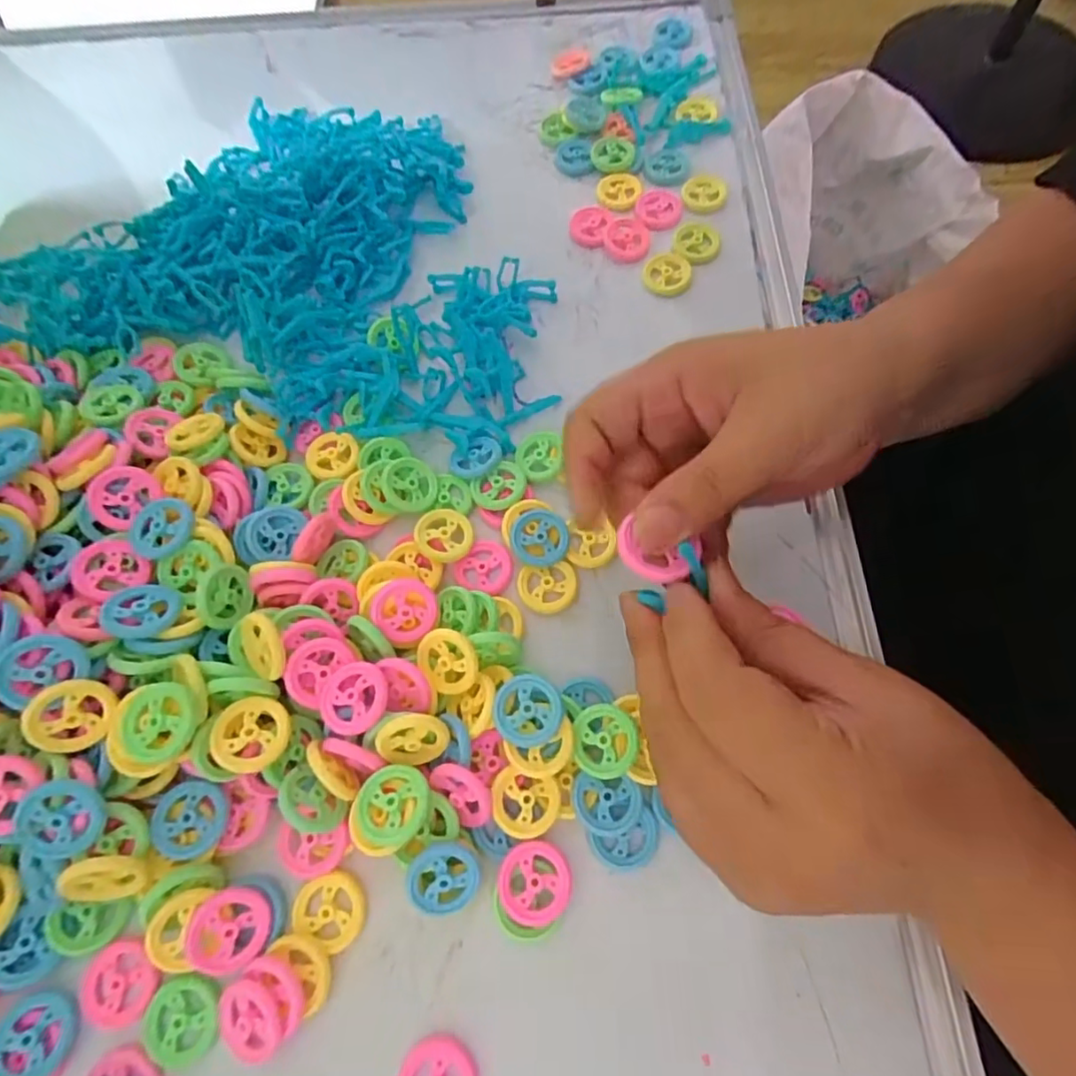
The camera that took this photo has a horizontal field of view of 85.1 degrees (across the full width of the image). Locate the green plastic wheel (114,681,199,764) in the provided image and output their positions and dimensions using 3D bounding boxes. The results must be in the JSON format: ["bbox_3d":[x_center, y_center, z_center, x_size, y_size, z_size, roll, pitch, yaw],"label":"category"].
[{"bbox_3d":[-0.151,0.073,0.232,0.032,0.008,0.030,0,73,1],"label":"green plastic wheel"}]

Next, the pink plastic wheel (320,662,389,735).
[{"bbox_3d":[-0.079,0.068,0.250,0.028,0.006,0.030,-1,69,2],"label":"pink plastic wheel"}]

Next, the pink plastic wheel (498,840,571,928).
[{"bbox_3d":[-0.002,0.140,0.238,0.029,0.004,0.029,-1,68,2],"label":"pink plastic wheel"}]

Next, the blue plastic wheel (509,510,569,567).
[{"bbox_3d":[0.001,0.000,0.298,0.029,0.008,0.028,-1,69,2],"label":"blue plastic wheel"}]

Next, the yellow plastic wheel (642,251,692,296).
[{"bbox_3d":[0.080,-0.164,0.363,0.029,0.006,0.032,3,69,4],"label":"yellow plastic wheel"}]

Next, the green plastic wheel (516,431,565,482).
[{"bbox_3d":[0.001,-0.045,0.316,0.024,0.006,0.029,-5,69,1],"label":"green plastic wheel"}]

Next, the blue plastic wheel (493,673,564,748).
[{"bbox_3d":[-0.004,0.074,0.253,0.029,0.010,0.030,-1,68,2],"label":"blue plastic wheel"}]

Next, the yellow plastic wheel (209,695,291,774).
[{"bbox_3d":[-0.119,0.080,0.242,0.029,0.005,0.030,8,55,-12],"label":"yellow plastic wheel"}]

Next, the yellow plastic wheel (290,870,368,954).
[{"bbox_3d":[-0.086,0.154,0.244,0.030,0.008,0.027,23,70,11],"label":"yellow plastic wheel"}]

